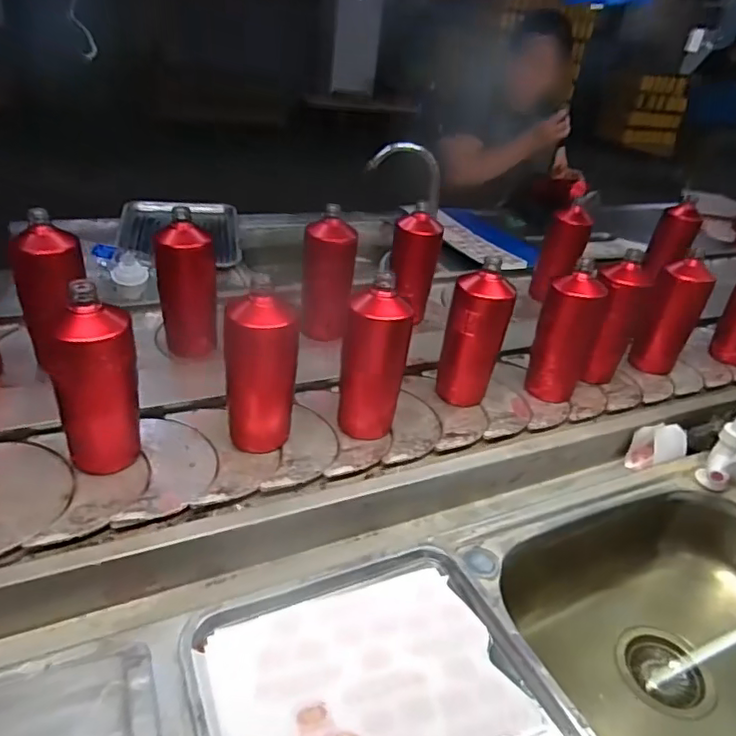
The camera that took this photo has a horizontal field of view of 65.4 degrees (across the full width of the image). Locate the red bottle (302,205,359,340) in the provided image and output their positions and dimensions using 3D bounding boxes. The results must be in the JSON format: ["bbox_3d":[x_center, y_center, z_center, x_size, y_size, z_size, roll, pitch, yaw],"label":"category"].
[{"bbox_3d":[-0.064,-0.146,0.922,0.080,0.187,0.070,3,34,-10],"label":"red bottle"}]

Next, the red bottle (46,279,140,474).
[{"bbox_3d":[-0.291,0.025,0.612,0.078,0.208,0.059,13,33,6],"label":"red bottle"}]

